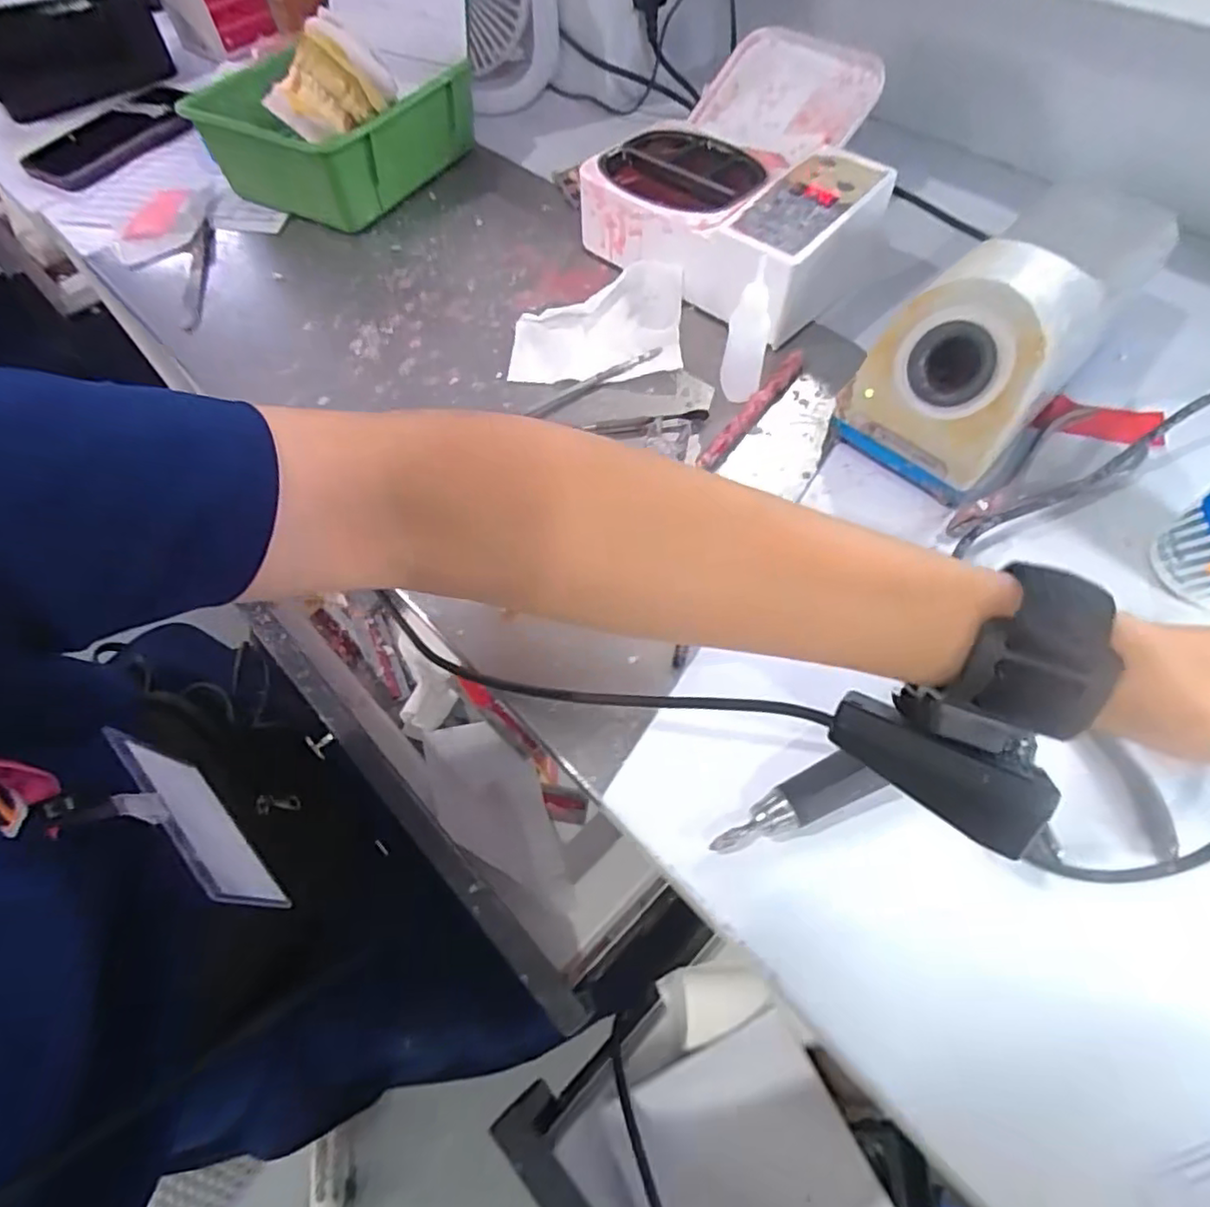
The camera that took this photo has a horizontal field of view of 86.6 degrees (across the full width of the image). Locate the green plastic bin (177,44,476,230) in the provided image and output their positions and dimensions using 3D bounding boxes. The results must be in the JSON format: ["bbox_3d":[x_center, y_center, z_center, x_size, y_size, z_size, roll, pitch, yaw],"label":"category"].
[{"bbox_3d":[-0.214,-0.381,0.518,0.154,0.069,0.150,26,64,16],"label":"green plastic bin"}]

